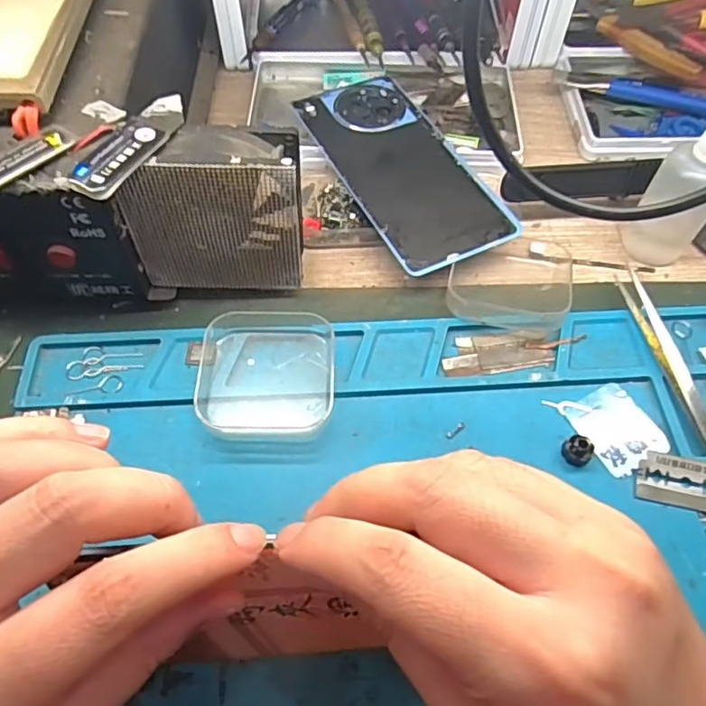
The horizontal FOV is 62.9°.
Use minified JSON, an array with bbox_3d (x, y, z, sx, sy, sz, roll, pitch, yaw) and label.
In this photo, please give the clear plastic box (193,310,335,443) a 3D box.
[{"bbox_3d":[-0.042,0.007,0.280,0.064,0.014,0.069,-1,60,-1],"label":"clear plastic box"}]

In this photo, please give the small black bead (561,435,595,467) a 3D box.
[{"bbox_3d":[0.102,0.044,0.263,0.011,0.011,0.013,-32,65,-18],"label":"small black bead"}]

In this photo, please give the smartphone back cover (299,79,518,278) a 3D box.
[{"bbox_3d":[0.027,-0.113,0.345,0.071,0.004,0.155,-24,61,-14],"label":"smartphone back cover"}]

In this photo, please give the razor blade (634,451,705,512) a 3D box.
[{"bbox_3d":[0.147,0.058,0.258,0.038,0.004,0.022,11,71,6],"label":"razor blade"}]

